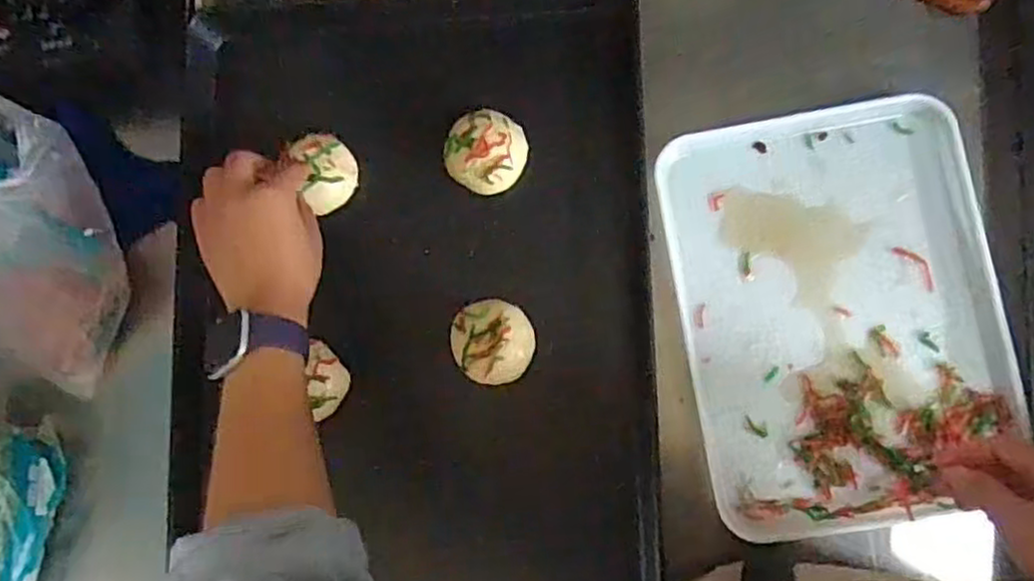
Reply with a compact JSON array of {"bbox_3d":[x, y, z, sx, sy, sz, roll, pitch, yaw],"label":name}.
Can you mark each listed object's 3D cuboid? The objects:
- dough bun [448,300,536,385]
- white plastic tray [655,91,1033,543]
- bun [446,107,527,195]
[{"bbox_3d":[-0.021,0.039,0.559,0.067,0.028,0.063,20,86,7],"label":"dough bun"},{"bbox_3d":[0.249,0.016,0.555,0.234,0.022,0.321,-9,83,4],"label":"white plastic tray"},{"bbox_3d":[-0.025,-0.115,0.583,0.064,0.026,0.064,-1,84,5],"label":"bun"}]

